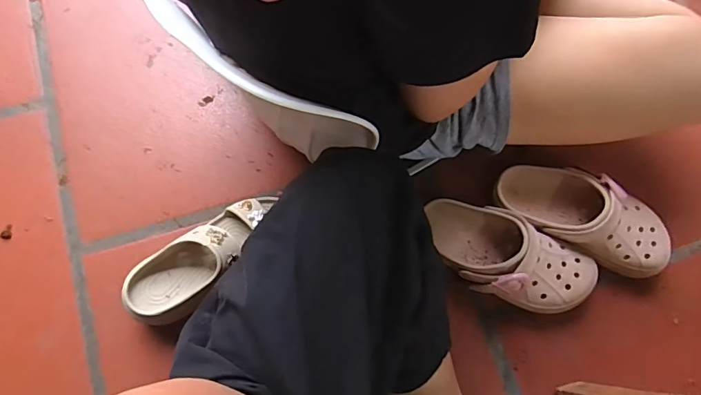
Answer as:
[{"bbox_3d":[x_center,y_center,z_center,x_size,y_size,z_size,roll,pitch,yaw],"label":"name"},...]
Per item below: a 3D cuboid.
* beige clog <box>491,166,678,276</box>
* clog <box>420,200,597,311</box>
[{"bbox_3d":[0.323,0.023,0.639,0.241,0.083,0.102,23,76,5],"label":"beige clog"},{"bbox_3d":[0.207,0.079,0.626,0.238,0.089,0.107,29,76,6],"label":"clog"}]

